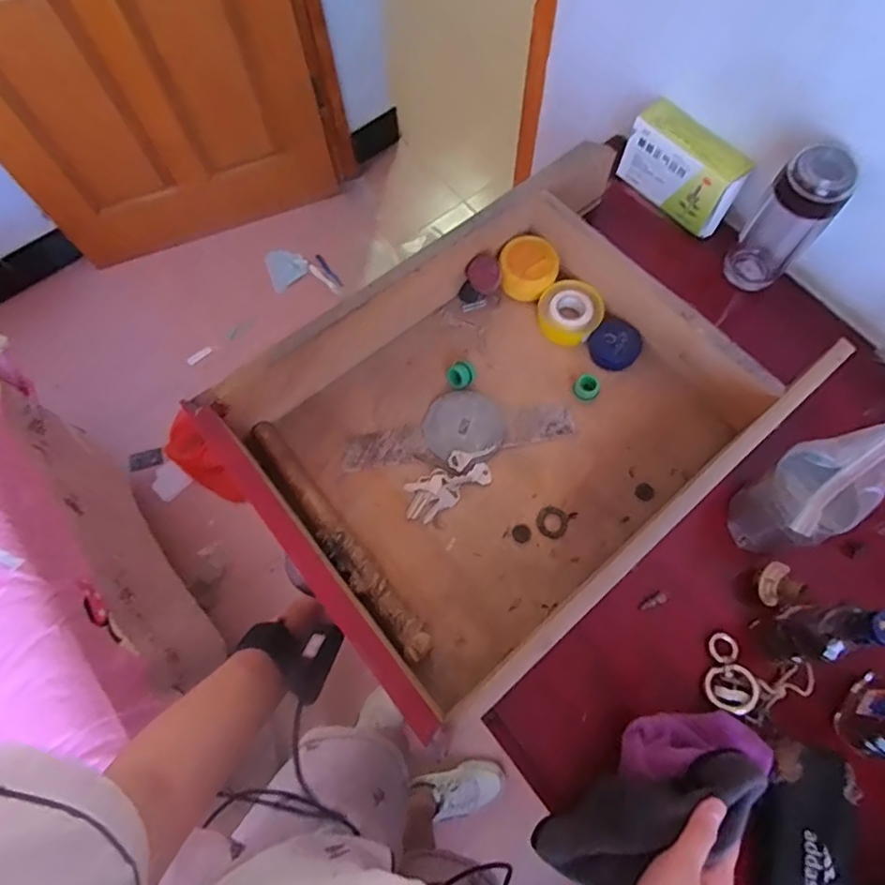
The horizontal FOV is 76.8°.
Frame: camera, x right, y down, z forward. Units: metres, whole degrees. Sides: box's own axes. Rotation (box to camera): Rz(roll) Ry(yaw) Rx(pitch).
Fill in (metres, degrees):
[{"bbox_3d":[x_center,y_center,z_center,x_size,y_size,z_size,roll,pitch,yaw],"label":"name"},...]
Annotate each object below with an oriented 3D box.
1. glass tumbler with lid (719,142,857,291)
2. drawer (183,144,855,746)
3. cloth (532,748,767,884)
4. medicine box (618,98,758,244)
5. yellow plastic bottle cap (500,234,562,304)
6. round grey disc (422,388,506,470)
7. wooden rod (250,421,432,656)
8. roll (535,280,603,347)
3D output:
[{"bbox_3d":[0.394,-0.250,0.645,0.070,0.194,0.067,0,70,1],"label":"glass tumbler with lid"},{"bbox_3d":[0.076,-0.037,0.573,0.489,0.105,0.357,-38,74,-12],"label":"drawer"},{"bbox_3d":[0.166,0.305,0.452,0.187,0.061,0.056,-30,71,11],"label":"cloth"},{"bbox_3d":[0.304,-0.347,0.709,0.050,0.091,0.154,-39,74,-12],"label":"medicine box"},{"bbox_3d":[0.101,-0.201,0.658,0.066,0.041,0.071,0,70,1],"label":"yellow plastic bottle cap"},{"bbox_3d":[0.023,-0.017,0.614,0.085,0.008,0.084,0,70,1],"label":"round grey disc"},{"bbox_3d":[-0.108,0.093,0.562,0.029,0.028,0.288,-37,73,-12],"label":"wooden rod"},{"bbox_3d":[0.147,-0.152,0.650,0.069,0.027,0.073,0,70,1],"label":"roll"}]

